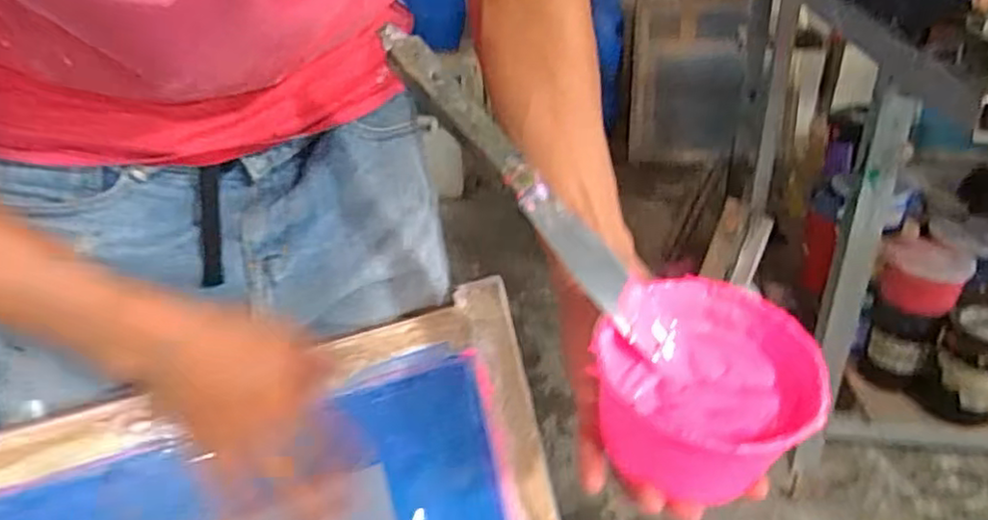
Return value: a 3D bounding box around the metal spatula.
[{"bbox_3d":[0.016,-0.040,0.380,0.236,0.017,0.024,50,44,0],"label":"metal spatula"}]

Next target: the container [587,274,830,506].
[{"bbox_3d":[0.115,0.071,0.371,0.113,0.078,0.113,-9,34,6],"label":"container"}]

